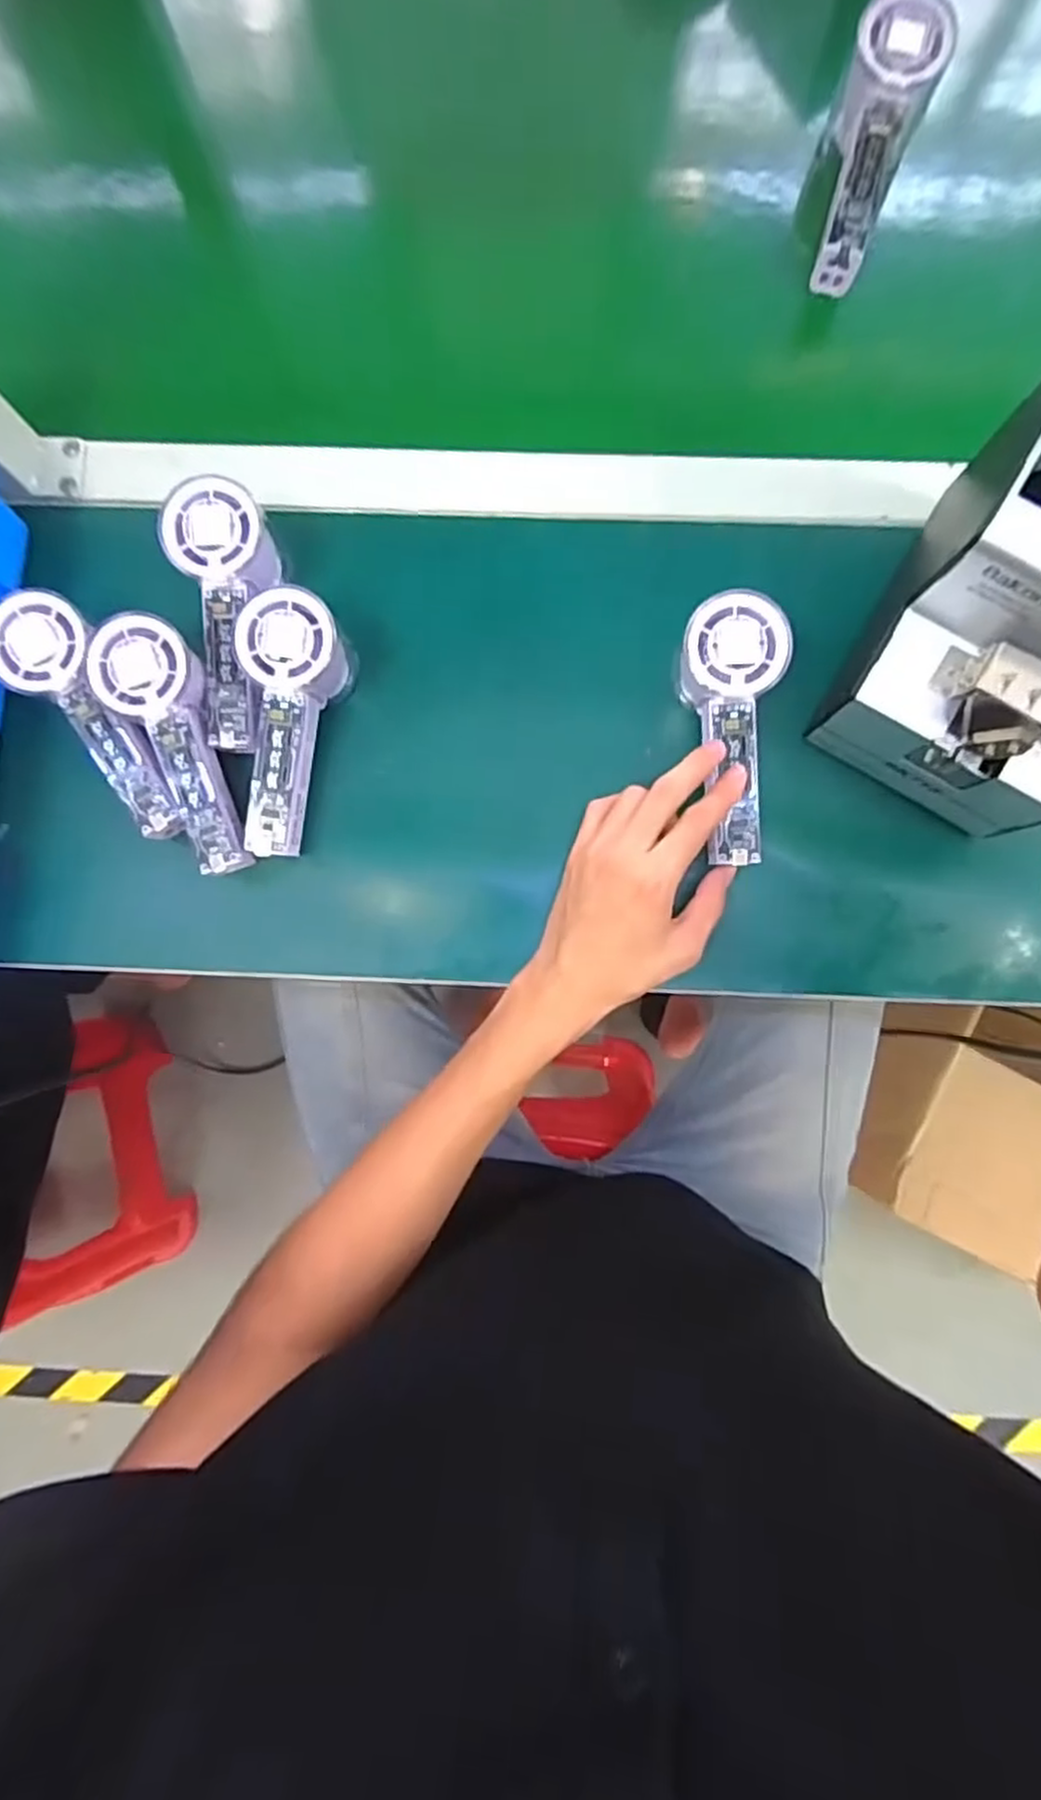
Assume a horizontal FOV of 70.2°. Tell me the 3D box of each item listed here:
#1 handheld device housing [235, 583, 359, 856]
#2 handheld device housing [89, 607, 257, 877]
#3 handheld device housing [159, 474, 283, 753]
[{"bbox_3d":[-0.135,-0.102,0.442,0.054,0.058,0.149,8,98,3],"label":"handheld device housing"},{"bbox_3d":[-0.197,-0.088,0.429,0.051,0.027,0.149,-20,99,0],"label":"handheld device housing"},{"bbox_3d":[-0.173,-0.162,0.439,0.055,0.063,0.146,0,85,2],"label":"handheld device housing"}]

